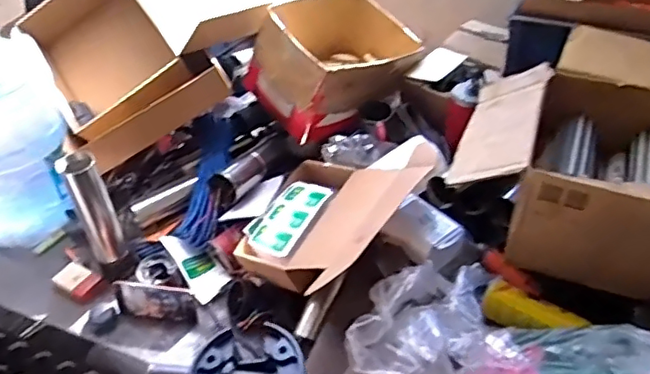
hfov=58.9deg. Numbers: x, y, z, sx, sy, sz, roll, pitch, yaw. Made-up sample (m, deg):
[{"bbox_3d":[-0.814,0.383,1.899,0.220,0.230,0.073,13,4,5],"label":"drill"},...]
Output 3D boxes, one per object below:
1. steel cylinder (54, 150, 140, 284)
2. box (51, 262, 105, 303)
[{"bbox_3d":[-0.431,0.067,1.101,0.070,0.280,0.071,-15,44,-13],"label":"steel cylinder"},{"bbox_3d":[-0.501,0.192,1.171,0.088,0.023,0.064,19,47,22],"label":"box"}]

